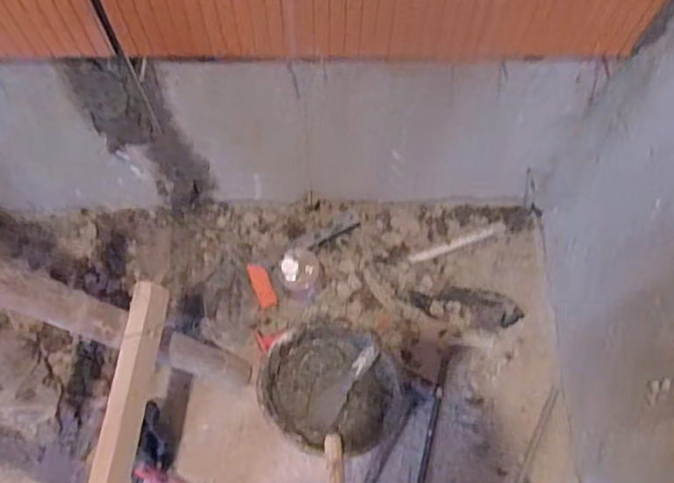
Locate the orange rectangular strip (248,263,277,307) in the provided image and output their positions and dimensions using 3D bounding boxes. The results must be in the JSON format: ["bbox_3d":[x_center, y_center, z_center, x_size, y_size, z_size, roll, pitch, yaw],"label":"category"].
[{"bbox_3d":[-0.184,0.104,1.441,0.043,0.013,0.118,-25,73,5],"label":"orange rectangular strip"}]

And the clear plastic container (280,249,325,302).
[{"bbox_3d":[-0.083,0.085,1.416,0.100,0.099,0.100,0,65,0],"label":"clear plastic container"}]

